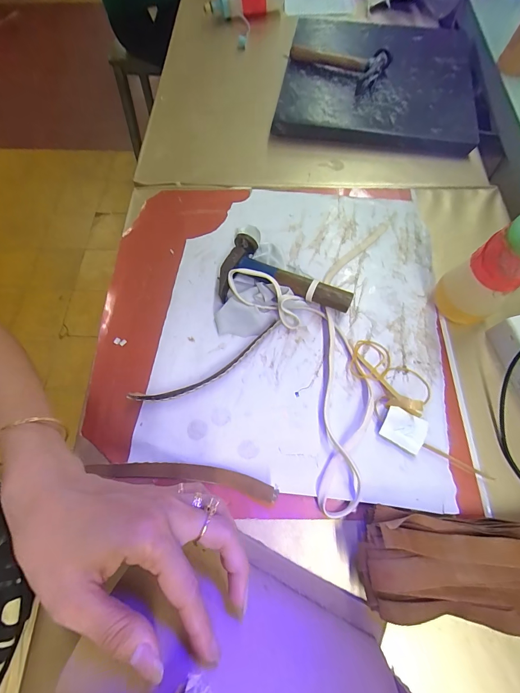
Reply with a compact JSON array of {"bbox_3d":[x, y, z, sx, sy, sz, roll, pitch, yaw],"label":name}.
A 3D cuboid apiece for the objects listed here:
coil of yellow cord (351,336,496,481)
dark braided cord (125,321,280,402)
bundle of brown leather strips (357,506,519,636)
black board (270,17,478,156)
[{"bbox_3d":[0.168,0.057,0.322,0.059,0.030,0.176,-41,73,-14],"label":"coil of yellow cord"},{"bbox_3d":[-0.052,0.024,0.340,0.175,0.016,0.027,-27,74,-11],"label":"dark braided cord"},{"bbox_3d":[0.178,0.182,0.260,0.195,0.052,0.088,1,68,1],"label":"bundle of brown leather strips"},{"bbox_3d":[0.198,-0.456,0.531,0.305,0.026,0.326,9,69,4],"label":"black board"}]

